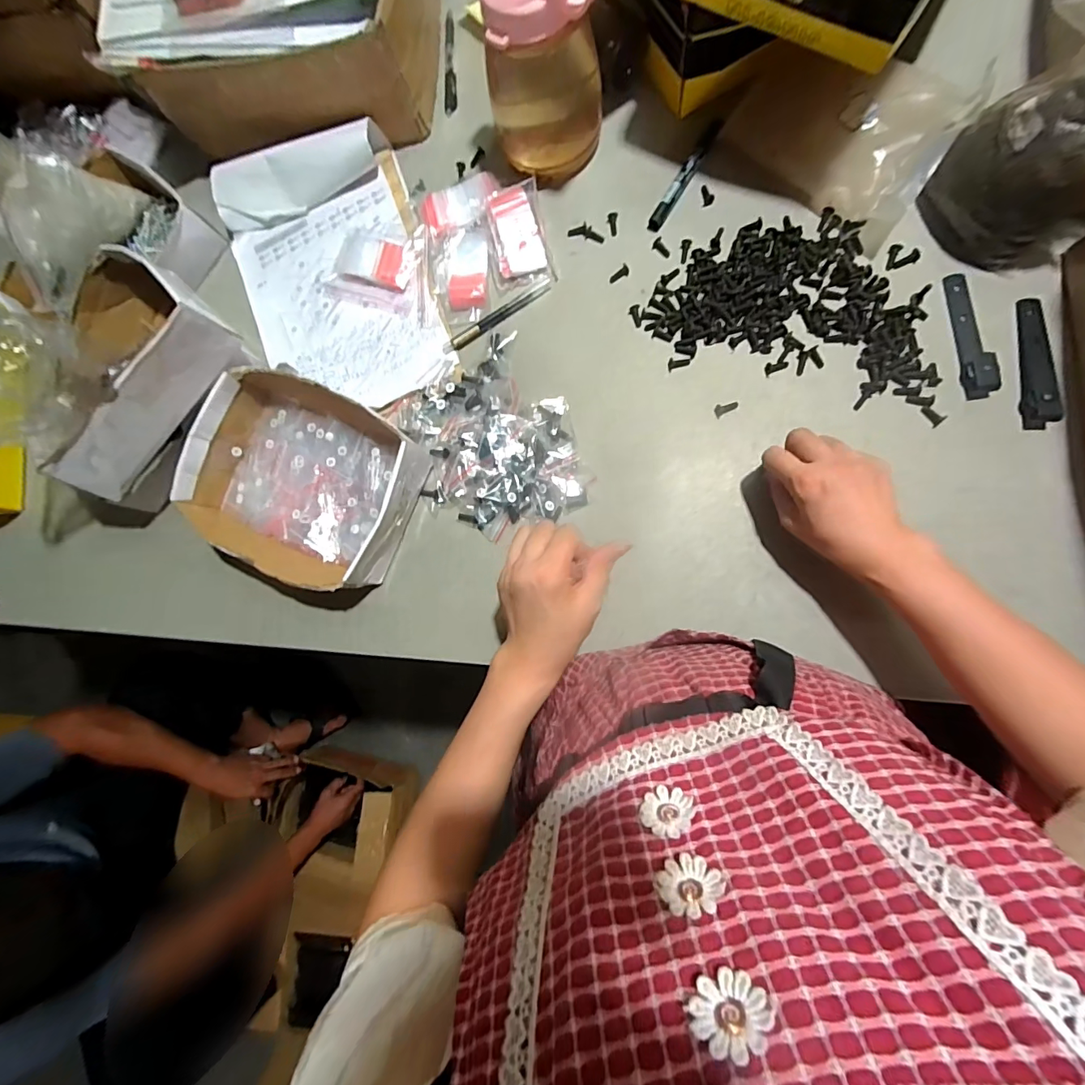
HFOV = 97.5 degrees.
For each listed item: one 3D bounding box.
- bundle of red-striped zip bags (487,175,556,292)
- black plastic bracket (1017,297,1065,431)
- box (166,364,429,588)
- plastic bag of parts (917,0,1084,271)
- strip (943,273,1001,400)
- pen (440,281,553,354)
[{"bbox_3d":[-0.027,-0.343,0.526,0.064,0.019,0.108,-9,83,7],"label":"bundle of red-striped zip bags"},{"bbox_3d":[0.461,-0.169,0.439,0.028,0.013,0.127,3,85,8],"label":"black plastic bracket"},{"bbox_3d":[-0.263,-0.060,0.512,0.232,0.060,0.208,24,88,9],"label":"box"},{"bbox_3d":[0.430,-0.343,0.395,0.113,0.157,0.156,-38,81,2],"label":"plastic bag of parts"},{"bbox_3d":[0.407,-0.199,0.453,0.027,0.016,0.124,-9,83,7],"label":"strip"},{"bbox_3d":[-0.052,-0.253,0.529,0.138,0.012,0.017,-34,81,3],"label":"pen"}]

